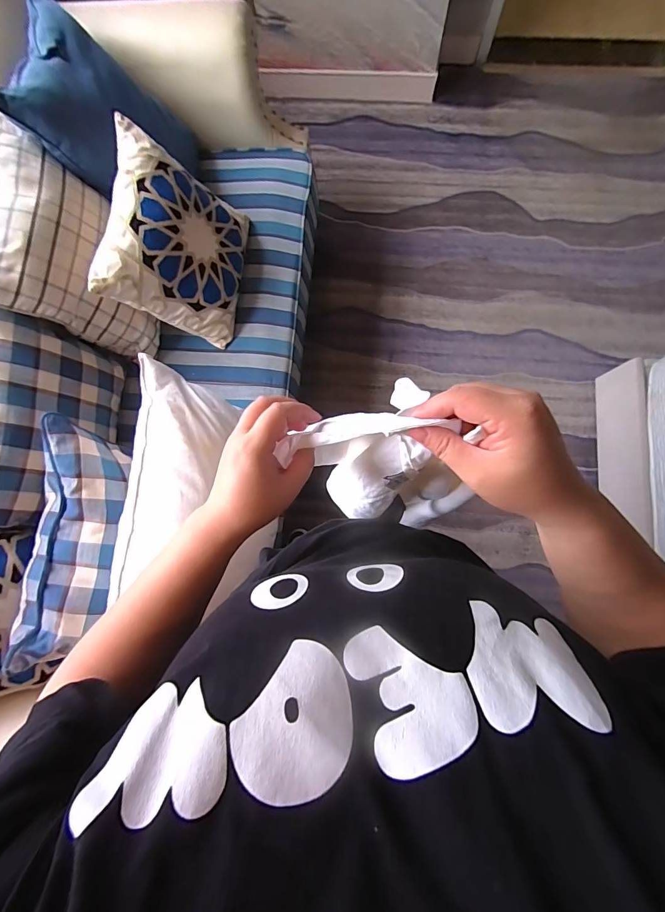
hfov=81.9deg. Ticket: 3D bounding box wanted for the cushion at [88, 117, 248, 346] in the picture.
[{"bbox_3d":[-0.397,-0.543,1.003,0.120,0.389,0.401,16,88,43],"label":"cushion"}]

